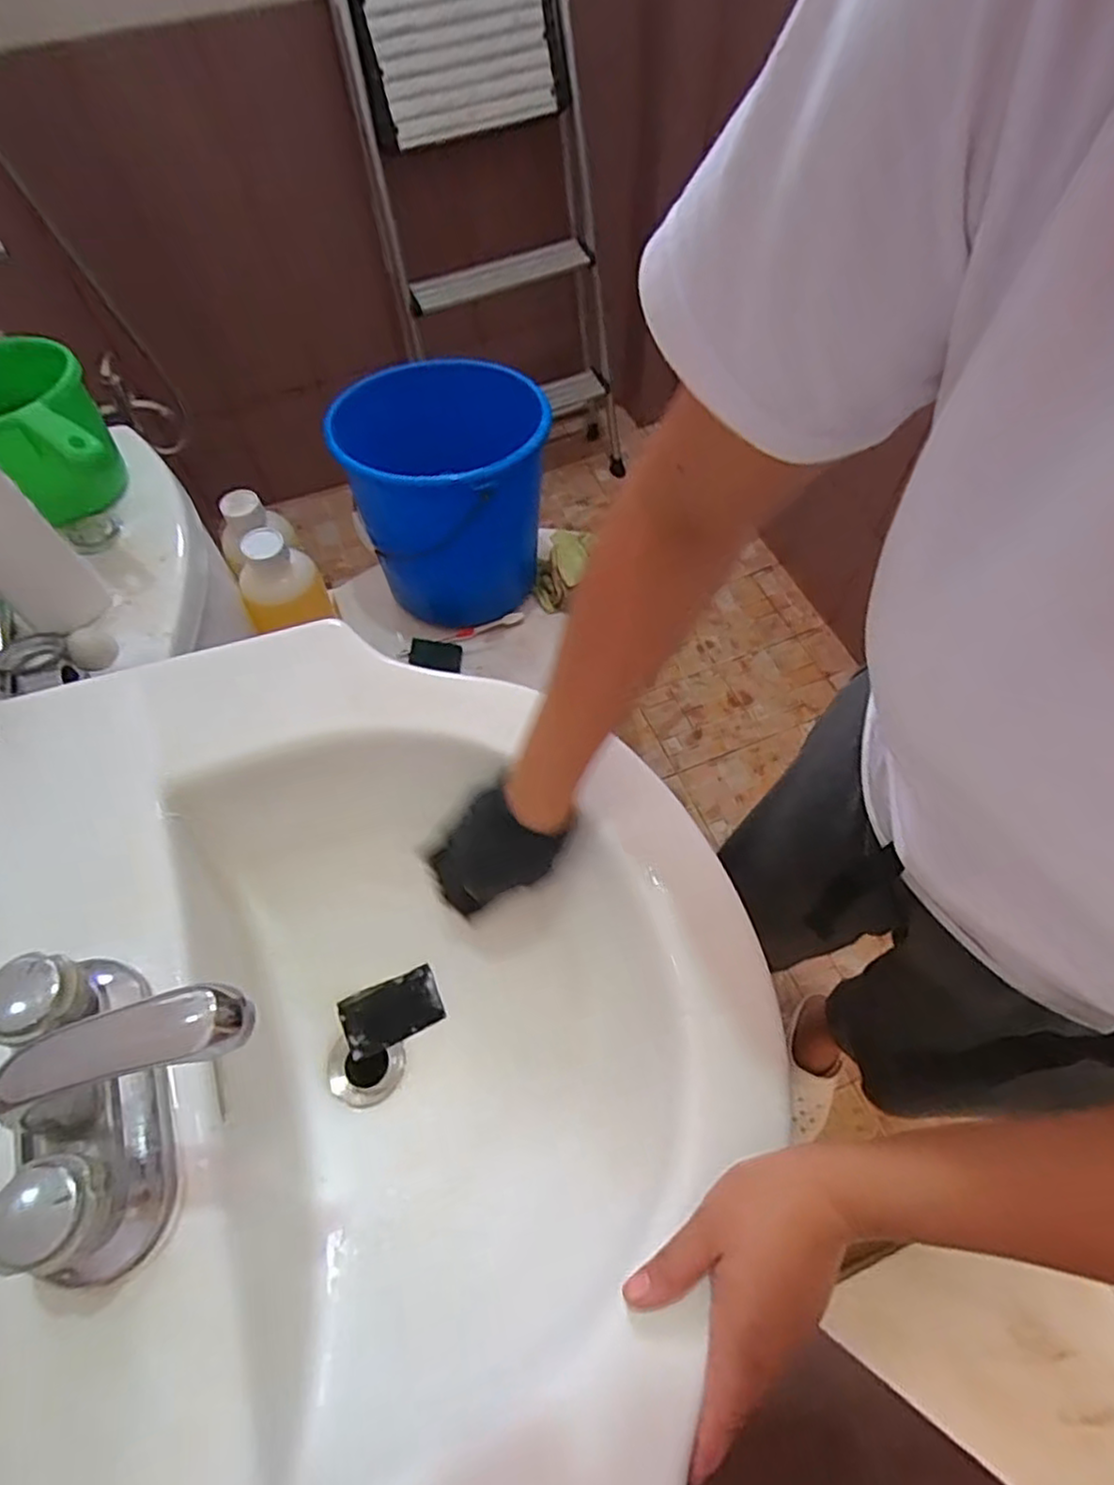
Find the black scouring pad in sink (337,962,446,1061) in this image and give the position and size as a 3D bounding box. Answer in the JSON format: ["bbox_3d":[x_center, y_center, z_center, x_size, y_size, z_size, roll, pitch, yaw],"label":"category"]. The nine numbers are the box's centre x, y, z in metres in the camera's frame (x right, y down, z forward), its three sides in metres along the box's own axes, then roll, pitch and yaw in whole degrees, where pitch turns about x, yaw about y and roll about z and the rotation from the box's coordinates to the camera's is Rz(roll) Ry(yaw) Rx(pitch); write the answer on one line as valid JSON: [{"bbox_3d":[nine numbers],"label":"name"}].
[{"bbox_3d":[-0.135,0.218,0.561,0.080,0.018,0.047,-21,62,-10],"label":"black scouring pad in sink"}]

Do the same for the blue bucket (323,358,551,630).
[{"bbox_3d":[-0.128,-0.309,0.879,0.225,0.260,0.225,-1,60,1],"label":"blue bucket"}]

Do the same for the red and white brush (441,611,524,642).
[{"bbox_3d":[-0.102,-0.159,0.952,0.116,0.009,0.012,-20,61,-10],"label":"red and white brush"}]

